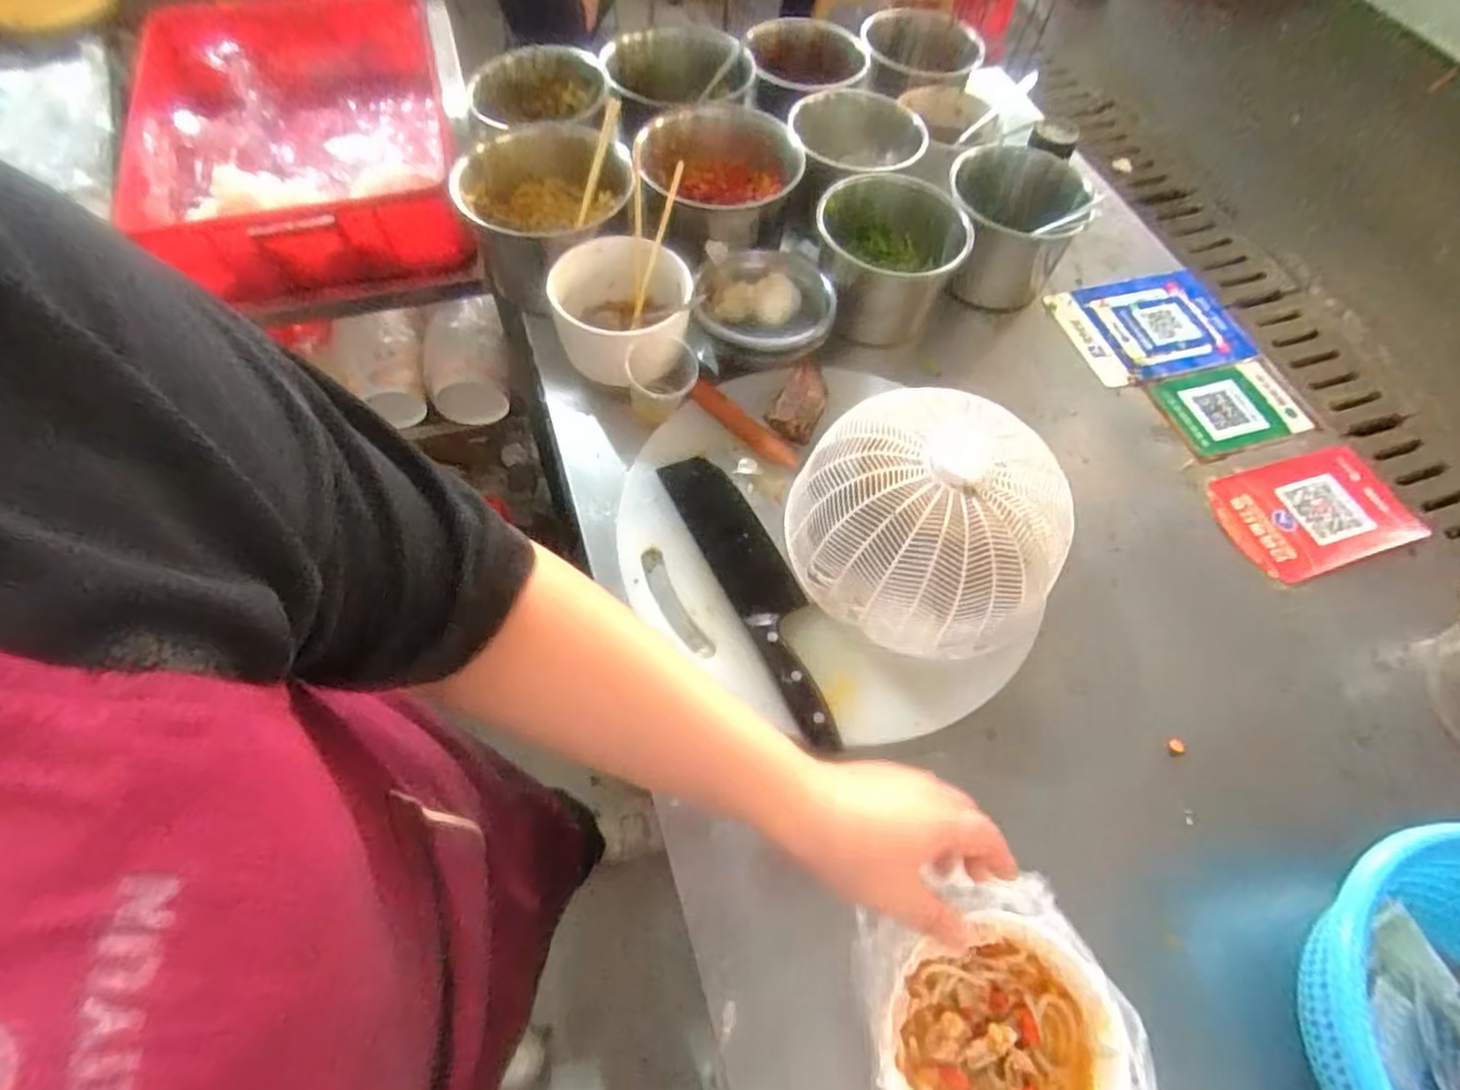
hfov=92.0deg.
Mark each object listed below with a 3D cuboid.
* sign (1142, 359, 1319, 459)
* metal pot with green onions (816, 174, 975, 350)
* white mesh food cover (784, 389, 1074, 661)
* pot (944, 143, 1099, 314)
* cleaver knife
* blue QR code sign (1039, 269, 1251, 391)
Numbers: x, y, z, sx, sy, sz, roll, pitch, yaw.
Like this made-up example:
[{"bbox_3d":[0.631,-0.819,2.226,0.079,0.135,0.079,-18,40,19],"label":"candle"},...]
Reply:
[{"bbox_3d":[0.544,-0.148,0.767,0.152,0.008,0.104,-12,61,-9],"label":"sign"},{"bbox_3d":[0.168,-0.305,0.759,0.143,0.132,0.142,1,60,-2],"label":"metal pot with green onions"},{"bbox_3d":[0.165,-0.027,0.584,0.224,0.090,0.209,21,61,9],"label":"white mesh food cover"},{"bbox_3d":[0.315,-0.349,0.792,0.131,0.115,0.150,8,60,2],"label":"pot"},{"bbox_3d":[0.025,0.032,0.599,0.062,0.023,0.291,-22,63,-14],"label":"cleaver knife"},{"bbox_3d":[0.488,-0.253,0.820,0.200,0.010,0.148,-13,65,-9],"label":"blue QR code sign"}]

